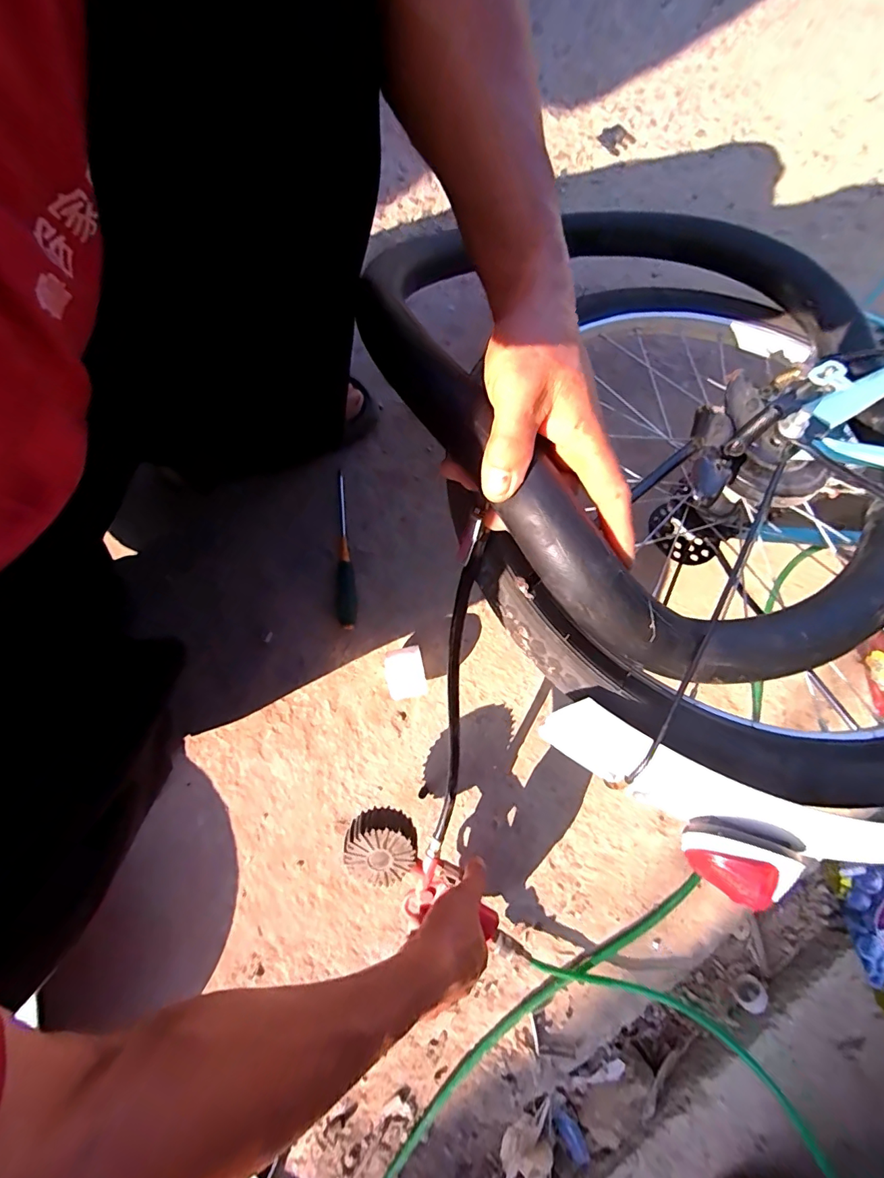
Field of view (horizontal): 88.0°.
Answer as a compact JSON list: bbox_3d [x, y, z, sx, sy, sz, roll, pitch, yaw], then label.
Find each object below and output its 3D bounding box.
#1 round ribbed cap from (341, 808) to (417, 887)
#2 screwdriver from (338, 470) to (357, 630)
[{"bbox_3d":[-0.064,0.261,0.466,0.068,0.033,0.068,14,99,-7],"label":"round ribbed cap"},{"bbox_3d":[-0.126,-0.051,0.602,0.024,0.021,0.208,-3,77,-4],"label":"screwdriver"}]

